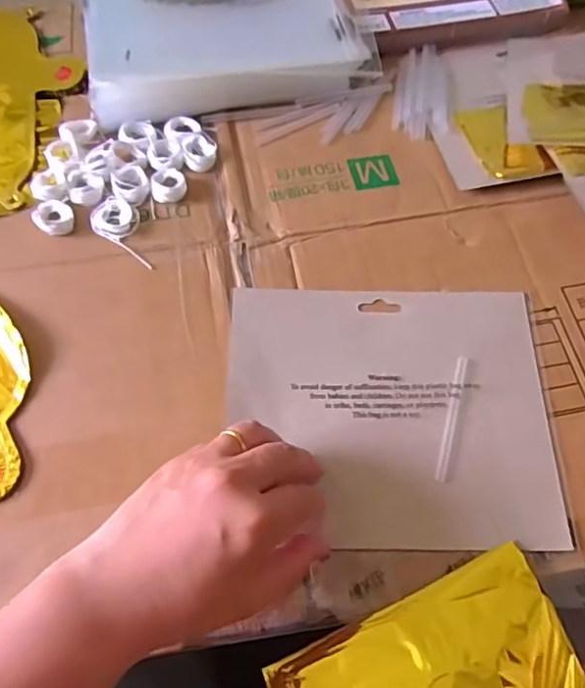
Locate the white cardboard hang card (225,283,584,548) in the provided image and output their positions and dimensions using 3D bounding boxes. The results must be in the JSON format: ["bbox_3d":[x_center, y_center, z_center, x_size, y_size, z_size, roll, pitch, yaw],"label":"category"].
[{"bbox_3d":[0.058,0.037,0.361,0.192,0.005,0.162,1,63,1],"label":"white cardboard hang card"}]

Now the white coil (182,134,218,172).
[{"bbox_3d":[-0.071,-0.146,0.454,0.025,0.006,0.033,-15,63,-7],"label":"white coil"}]

